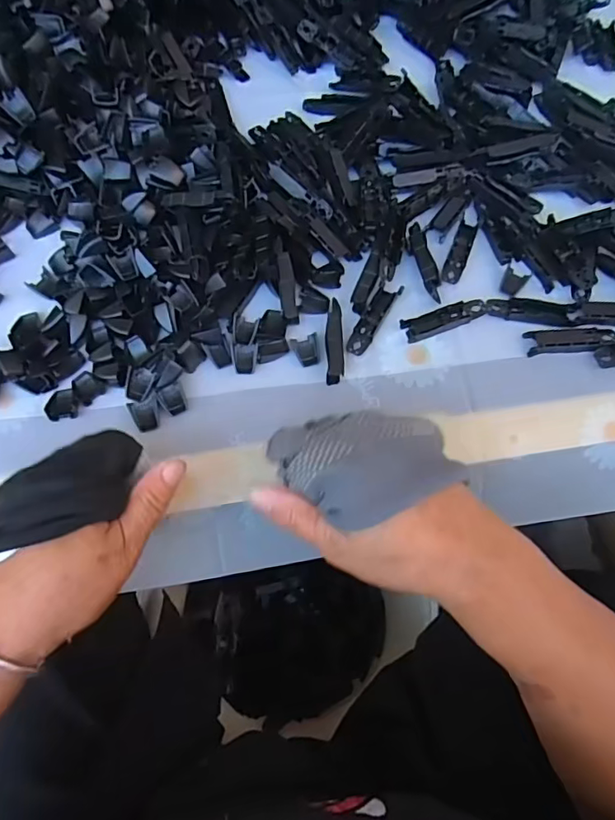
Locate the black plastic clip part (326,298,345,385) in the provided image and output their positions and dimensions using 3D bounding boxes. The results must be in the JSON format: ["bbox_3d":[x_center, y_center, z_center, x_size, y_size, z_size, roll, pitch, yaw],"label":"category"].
[{"bbox_3d":[0.019,-0.050,0.378,0.013,0.008,0.063,-1,68,-1],"label":"black plastic clip part"}]

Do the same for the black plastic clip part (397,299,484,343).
[{"bbox_3d":[0.101,-0.066,0.388,0.064,0.004,0.018,-17,70,-7],"label":"black plastic clip part"}]

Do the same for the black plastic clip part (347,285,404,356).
[{"bbox_3d":[0.048,-0.067,0.384,0.015,0.004,0.061,29,71,10],"label":"black plastic clip part"}]

